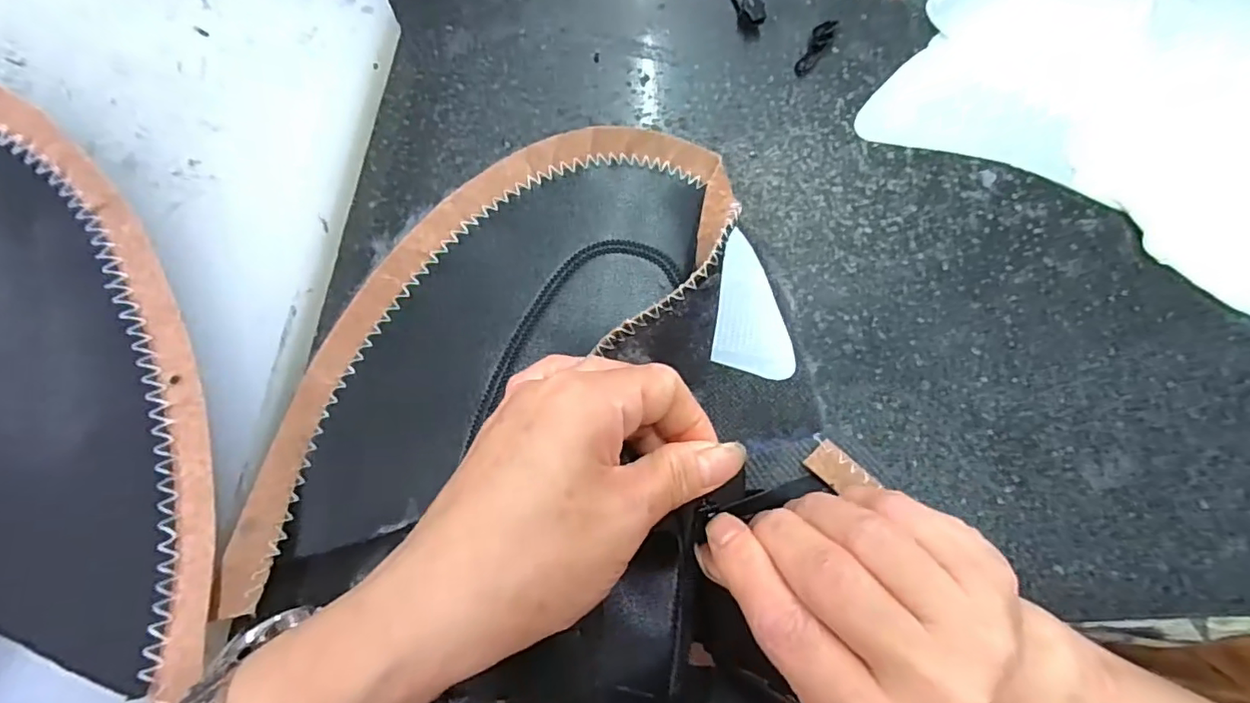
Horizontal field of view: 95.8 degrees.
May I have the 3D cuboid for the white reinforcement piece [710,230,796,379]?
[{"bbox_3d":[0.058,-0.020,0.246,0.035,0.004,0.059,7,86,-2],"label":"white reinforcement piece"}]

